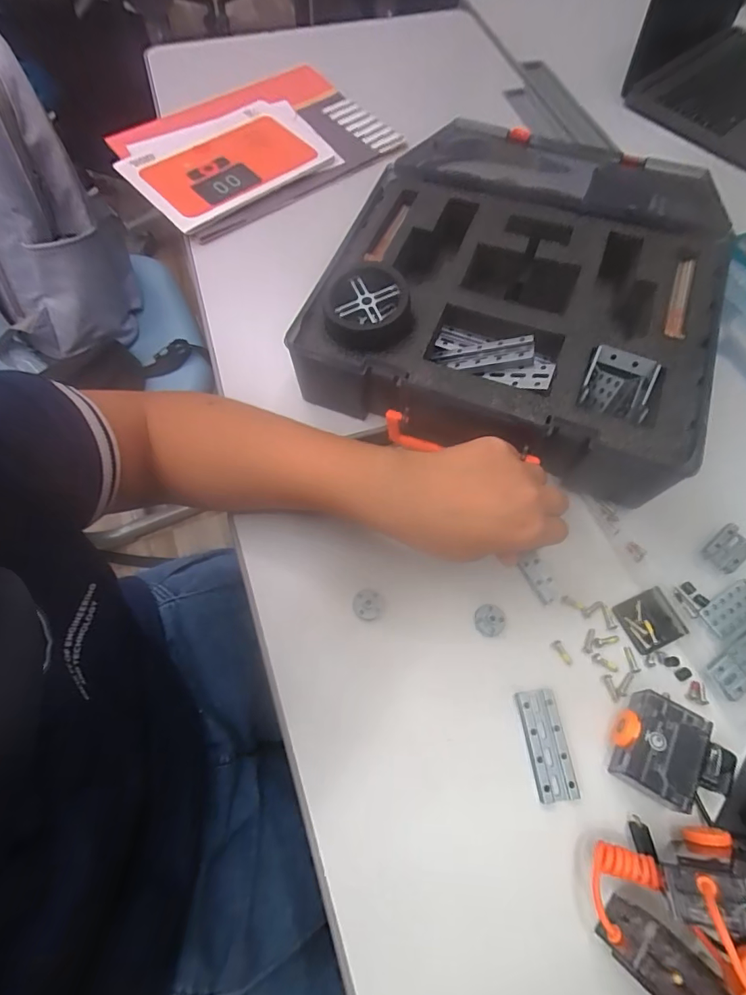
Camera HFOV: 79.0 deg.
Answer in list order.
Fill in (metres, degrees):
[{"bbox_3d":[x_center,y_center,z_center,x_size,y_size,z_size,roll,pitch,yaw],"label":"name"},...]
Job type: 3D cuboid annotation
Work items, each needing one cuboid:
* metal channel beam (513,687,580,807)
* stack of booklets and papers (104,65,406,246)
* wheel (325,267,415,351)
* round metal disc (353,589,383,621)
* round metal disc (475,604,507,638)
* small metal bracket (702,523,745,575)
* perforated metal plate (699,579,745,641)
[{"bbox_3d":[0.113,0.161,0.296,0.025,0.007,0.063,-7,66,-6],"label":"metal channel beam"},{"bbox_3d":[-0.140,-0.418,0.538,0.289,0.018,0.214,-33,72,-16],"label":"stack of booklets and papers"},{"bbox_3d":[0.000,-0.145,0.343,0.062,0.024,0.060,1,66,-2],"label":"wheel"},{"bbox_3d":[-0.004,0.078,0.330,0.022,0.004,0.021,1,66,-2],"label":"round metal disc"},{"bbox_3d":[0.085,0.088,0.326,0.022,0.004,0.022,1,66,-2],"label":"round metal disc"},{"bbox_3d":[0.272,0.040,0.346,0.034,0.007,0.025,-44,68,-3],"label":"small metal bracket"},{"bbox_3d":[0.264,0.081,0.331,0.047,0.004,0.024,-27,70,-14],"label":"perforated metal plate"}]

